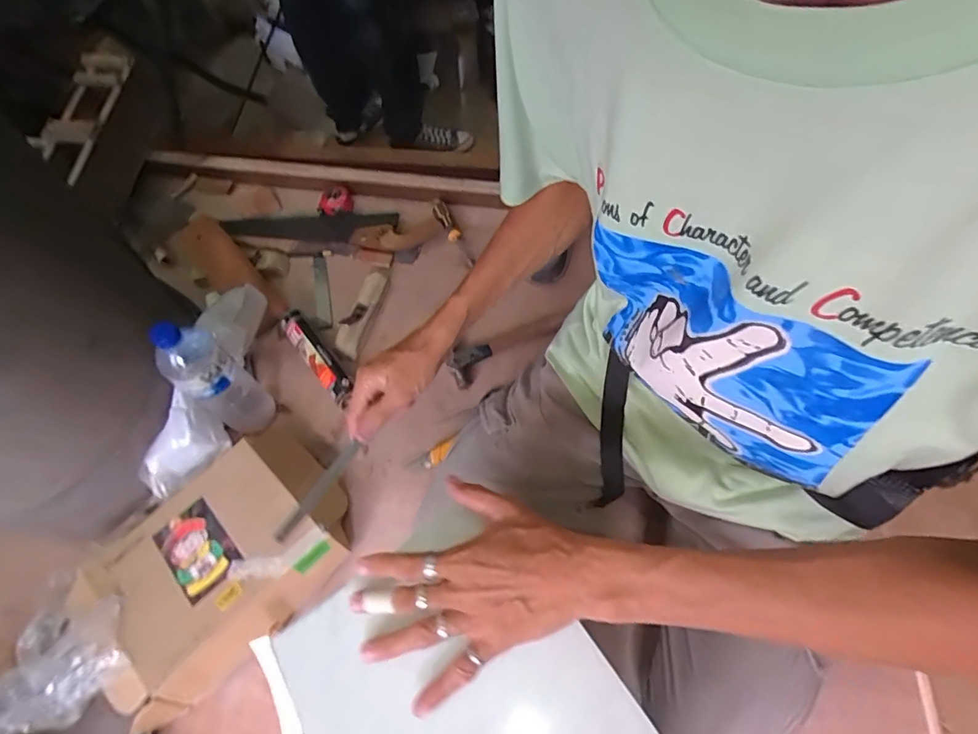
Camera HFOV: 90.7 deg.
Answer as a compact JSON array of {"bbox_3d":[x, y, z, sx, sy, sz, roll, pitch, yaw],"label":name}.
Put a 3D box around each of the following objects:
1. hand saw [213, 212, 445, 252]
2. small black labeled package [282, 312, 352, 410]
[{"bbox_3d":[-0.330,-0.302,1.029,0.447,0.027,0.099,4,61,4],"label":"hand saw"},{"bbox_3d":[-0.306,-0.018,0.869,0.048,0.057,0.211,-36,66,-17],"label":"small black labeled package"}]

